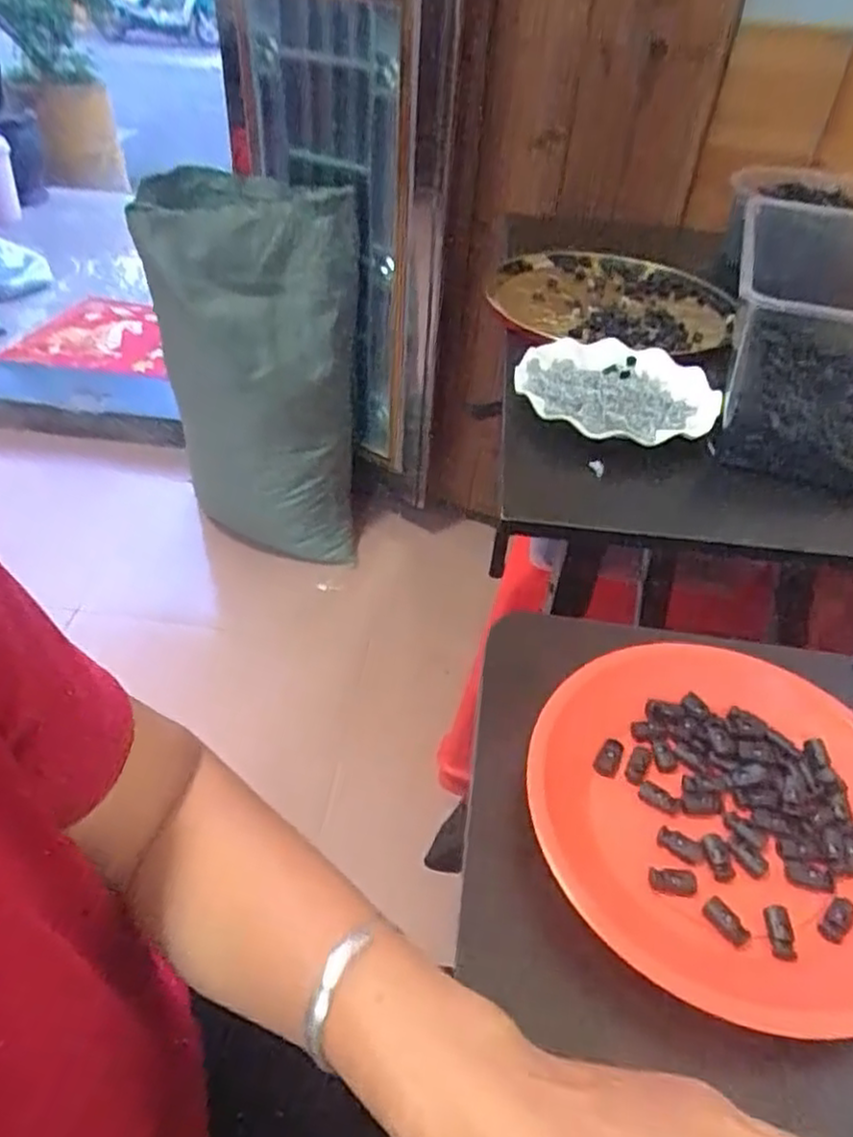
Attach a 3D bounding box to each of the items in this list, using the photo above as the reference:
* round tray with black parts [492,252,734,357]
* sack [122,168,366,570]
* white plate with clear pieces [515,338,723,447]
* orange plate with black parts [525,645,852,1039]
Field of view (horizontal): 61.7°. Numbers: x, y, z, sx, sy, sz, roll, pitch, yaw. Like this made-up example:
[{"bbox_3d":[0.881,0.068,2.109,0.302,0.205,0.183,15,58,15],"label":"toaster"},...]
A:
[{"bbox_3d":[0.227,-0.329,0.882,0.291,0.038,0.285,3,41,-2],"label":"round tray with black parts"},{"bbox_3d":[-0.325,-0.363,1.446,0.366,0.696,0.390,-3,41,-9],"label":"sack"},{"bbox_3d":[0.176,-0.168,0.678,0.180,0.033,0.185,3,41,-2],"label":"white plate with clear pieces"},{"bbox_3d":[0.148,0.117,0.350,0.183,0.031,0.190,3,41,-2],"label":"orange plate with black parts"}]

